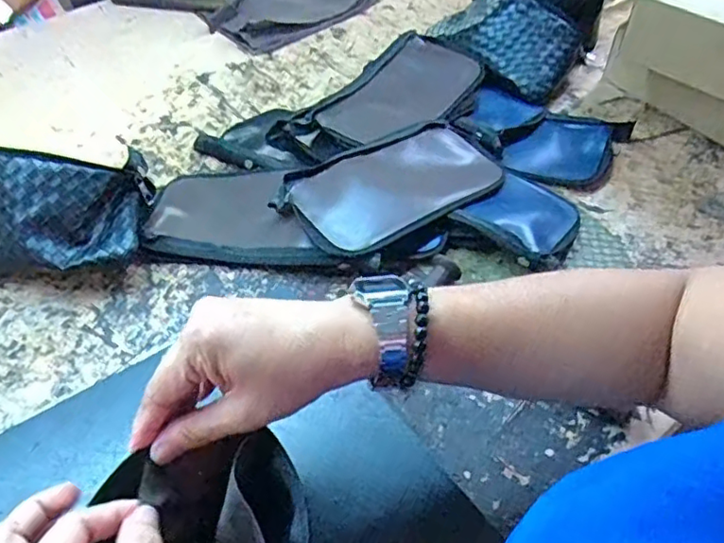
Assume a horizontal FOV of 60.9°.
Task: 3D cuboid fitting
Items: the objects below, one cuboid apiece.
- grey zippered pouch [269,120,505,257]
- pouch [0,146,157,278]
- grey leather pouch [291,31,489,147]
[{"bbox_3d":[0.037,-0.086,0.605,0.222,0.014,0.118,-29,64,-30],"label":"grey zippered pouch"},{"bbox_3d":[-0.292,-0.053,0.556,0.186,0.101,0.115,-2,49,-1],"label":"pouch"},{"bbox_3d":[0.048,-0.205,0.708,0.119,0.032,0.224,27,55,22],"label":"grey leather pouch"}]

